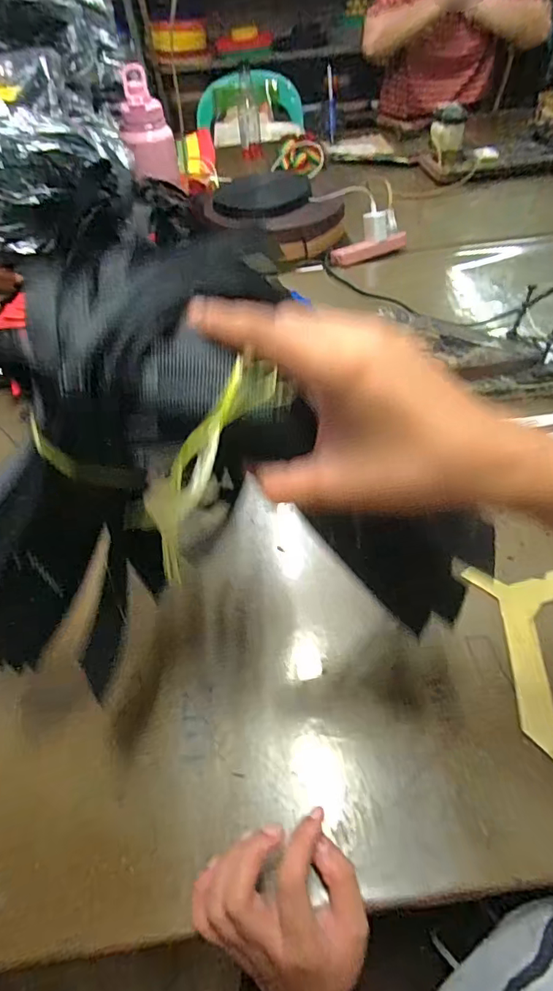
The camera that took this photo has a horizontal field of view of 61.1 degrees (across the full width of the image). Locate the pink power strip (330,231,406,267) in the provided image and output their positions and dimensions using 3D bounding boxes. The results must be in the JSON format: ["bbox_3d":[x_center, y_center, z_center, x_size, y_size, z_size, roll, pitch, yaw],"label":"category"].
[{"bbox_3d":[0.167,-0.443,0.845,0.142,0.029,0.019,-16,52,-7],"label":"pink power strip"}]

